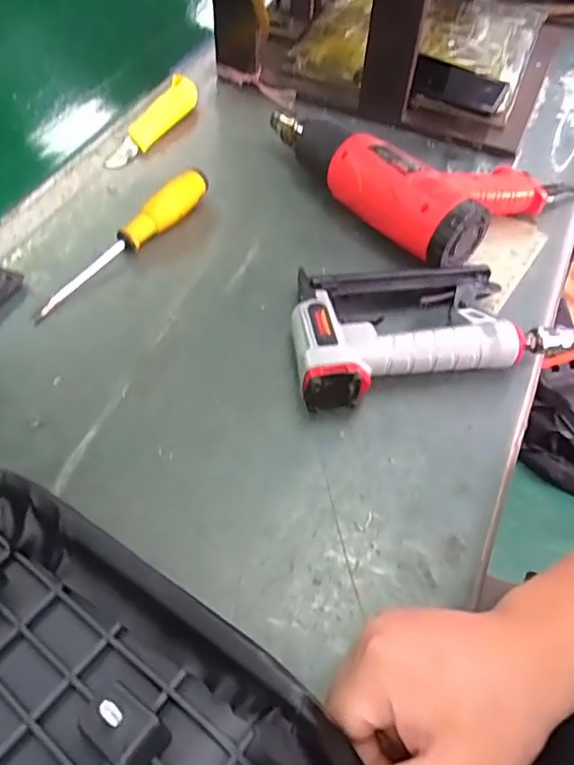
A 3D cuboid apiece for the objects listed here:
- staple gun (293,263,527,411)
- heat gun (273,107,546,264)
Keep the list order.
[{"bbox_3d":[0.100,-0.052,0.497,0.202,0.050,0.130,-10,56,-8],"label":"staple gun"},{"bbox_3d":[0.121,-0.244,0.618,0.184,0.075,0.274,-35,63,-23],"label":"heat gun"}]

